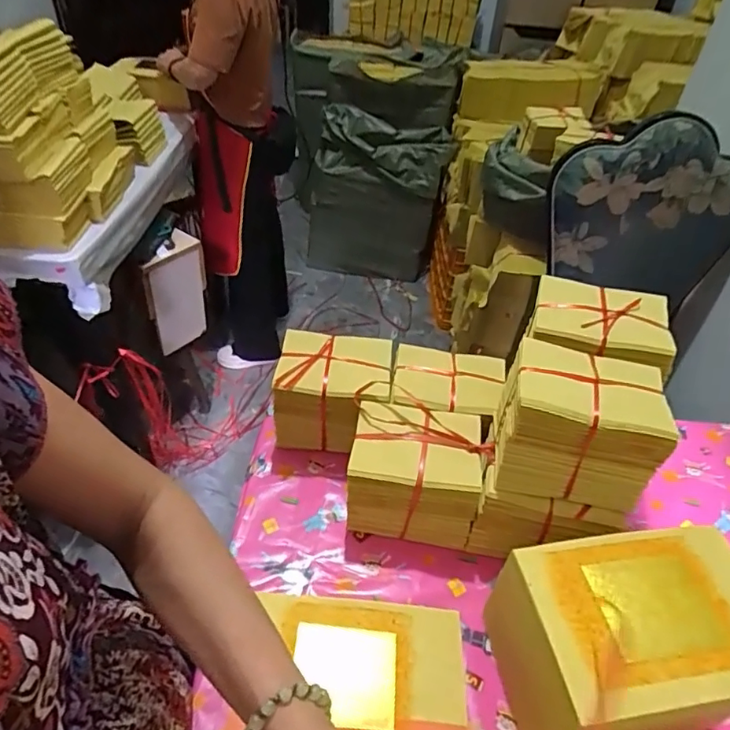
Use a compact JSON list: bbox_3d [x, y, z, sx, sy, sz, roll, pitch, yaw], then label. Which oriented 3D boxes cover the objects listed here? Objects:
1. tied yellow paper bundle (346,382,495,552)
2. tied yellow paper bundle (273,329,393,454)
[{"bbox_3d":[0.067,0.145,0.737,0.169,0.157,0.131,8,42,4],"label":"tied yellow paper bundle"},{"bbox_3d":[-0.047,0.044,0.820,0.162,0.141,0.117,8,42,4],"label":"tied yellow paper bundle"}]

